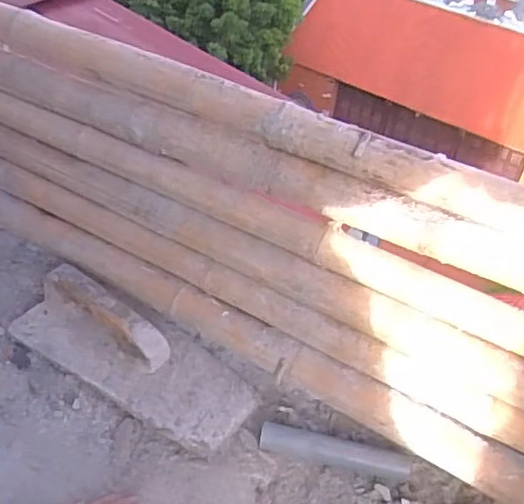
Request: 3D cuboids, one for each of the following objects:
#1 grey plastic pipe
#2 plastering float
[{"bbox_3d":[0.072,0.198,0.595,0.147,0.022,0.026,11,39,5],"label":"grey plastic pipe"},{"bbox_3d":[-0.137,0.099,0.648,0.280,0.069,0.115,26,42,22],"label":"plastering float"}]

